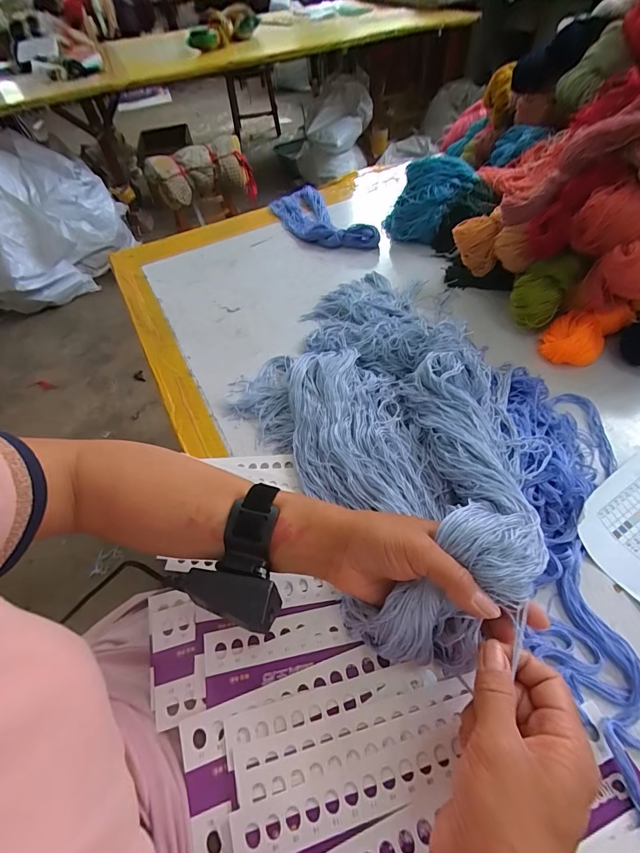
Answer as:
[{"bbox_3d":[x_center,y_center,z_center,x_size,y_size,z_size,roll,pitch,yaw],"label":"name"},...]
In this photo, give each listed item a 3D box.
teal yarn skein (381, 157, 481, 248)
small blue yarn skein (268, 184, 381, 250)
[{"bbox_3d":[0.186,-0.395,0.680,0.124,0.107,0.112,-39,59,-21],"label":"teal yarn skein"},{"bbox_3d":[-0.009,-0.402,0.749,0.106,0.033,0.283,-26,55,-13],"label":"small blue yarn skein"}]

